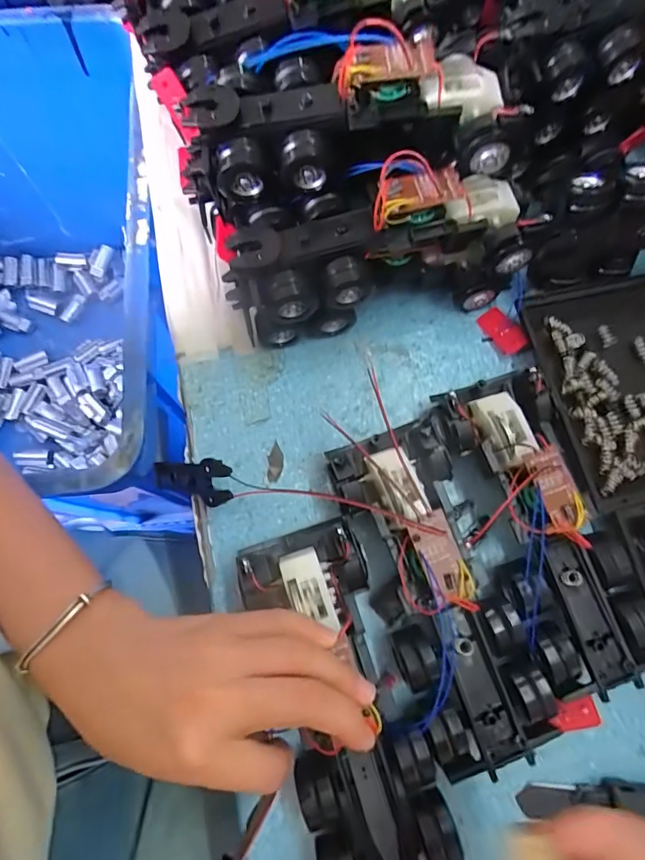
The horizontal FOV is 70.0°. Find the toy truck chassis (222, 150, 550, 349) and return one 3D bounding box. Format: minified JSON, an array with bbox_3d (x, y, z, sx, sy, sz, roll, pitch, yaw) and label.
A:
[{"bbox_3d":[0.035,-0.114,0.304,0.195,0.091,0.068,-8,75,-3],"label":"toy truck chassis"}]

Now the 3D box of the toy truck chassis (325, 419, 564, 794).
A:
[{"bbox_3d":[0.064,0.092,0.267,0.085,0.057,0.192,-14,75,-4],"label":"toy truck chassis"}]

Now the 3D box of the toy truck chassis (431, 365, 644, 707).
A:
[{"bbox_3d":[0.135,0.054,0.277,0.082,0.049,0.190,-17,76,-5],"label":"toy truck chassis"}]

